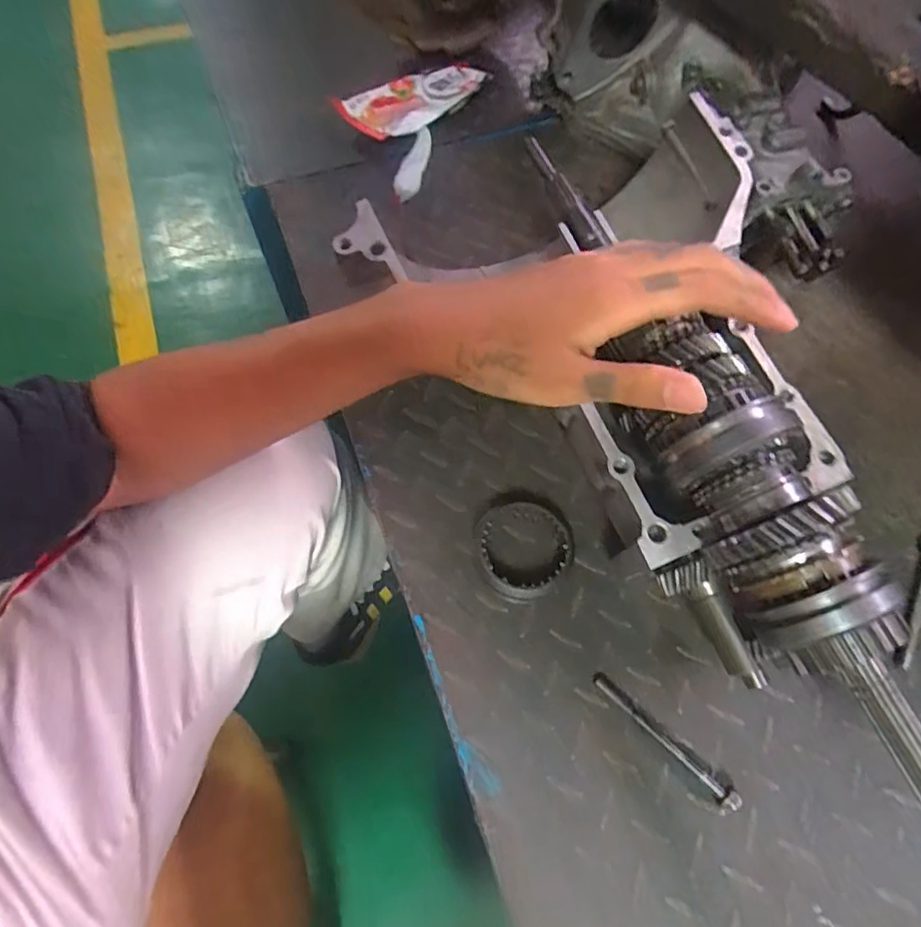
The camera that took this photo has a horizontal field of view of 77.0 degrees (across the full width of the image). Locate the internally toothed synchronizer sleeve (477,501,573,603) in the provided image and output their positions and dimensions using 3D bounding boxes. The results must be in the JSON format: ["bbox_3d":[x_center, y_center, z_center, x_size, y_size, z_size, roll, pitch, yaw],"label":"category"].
[{"bbox_3d":[0.046,0.062,0.413,0.066,0.024,0.068,-12,63,-6],"label":"internally toothed synchronizer sleeve"}]

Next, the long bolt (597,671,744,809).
[{"bbox_3d":[0.129,0.175,0.368,0.106,0.014,0.009,41,70,19],"label":"long bolt"}]

